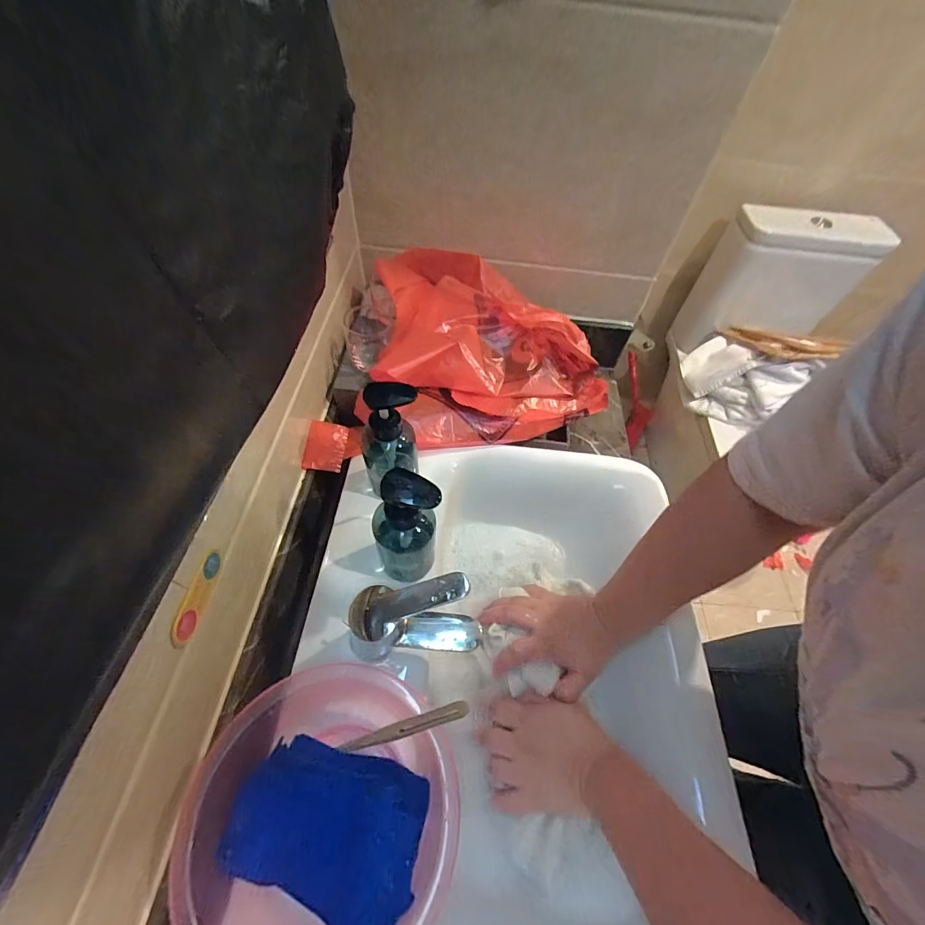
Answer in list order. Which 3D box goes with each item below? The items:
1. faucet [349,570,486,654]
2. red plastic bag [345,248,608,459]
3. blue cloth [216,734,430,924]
[{"bbox_3d":[-0.039,0.143,0.371,0.111,0.105,0.044,-1,57,-4],"label":"faucet"},{"bbox_3d":[0.025,-0.199,0.619,0.339,0.122,0.344,-5,57,-7],"label":"red plastic bag"},{"bbox_3d":[-0.107,0.283,0.311,0.147,0.034,0.095,13,57,5],"label":"blue cloth"}]

